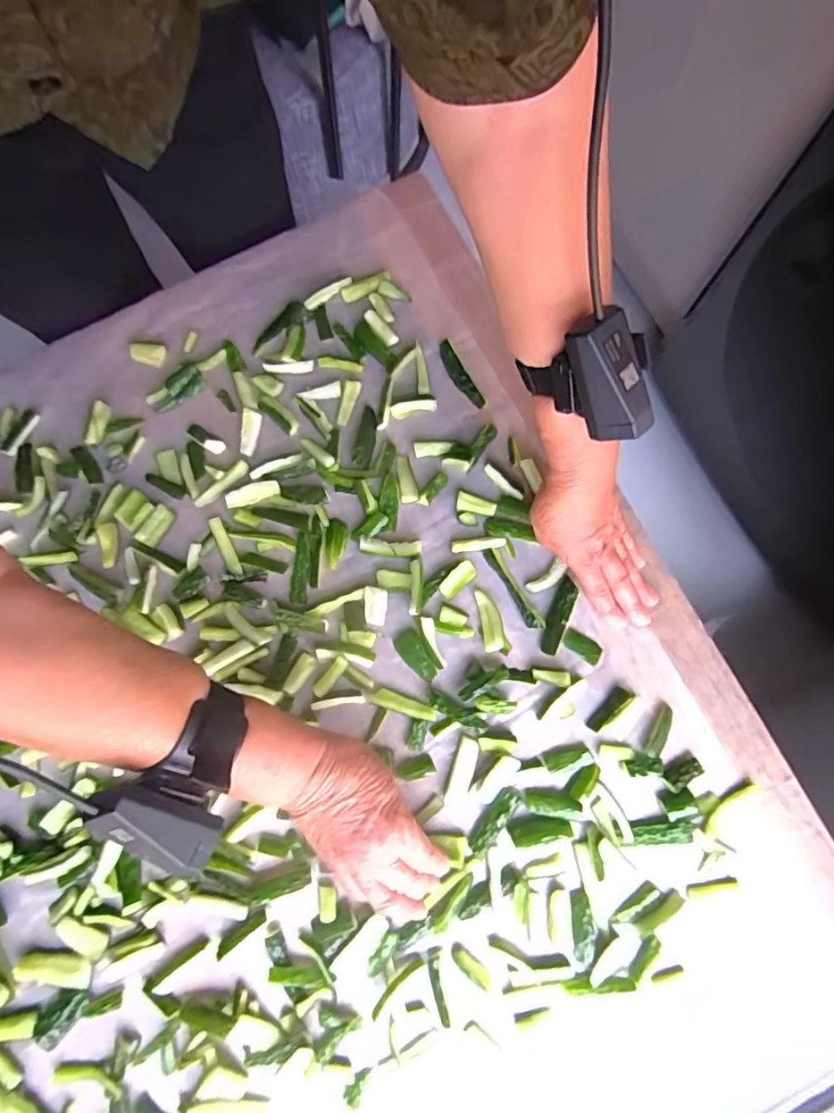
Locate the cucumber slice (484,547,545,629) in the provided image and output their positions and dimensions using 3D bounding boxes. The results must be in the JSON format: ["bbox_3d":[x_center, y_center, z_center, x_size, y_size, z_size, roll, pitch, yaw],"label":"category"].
[{"bbox_3d":[0.083,0.027,0.467,0.013,0.008,0.081,-29,80,-4],"label":"cucumber slice"}]

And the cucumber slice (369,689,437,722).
[{"bbox_3d":[-0.011,0.124,0.452,0.056,0.006,0.013,19,81,5],"label":"cucumber slice"}]

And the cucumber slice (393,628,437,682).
[{"bbox_3d":[-0.002,0.085,0.462,0.023,0.005,0.046,-26,80,-3],"label":"cucumber slice"}]

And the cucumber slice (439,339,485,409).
[{"bbox_3d":[0.040,-0.167,0.501,0.014,0.014,0.070,-31,80,-4],"label":"cucumber slice"}]

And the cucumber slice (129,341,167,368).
[{"bbox_3d":[-0.257,-0.194,0.517,0.031,0.005,0.021,9,80,3],"label":"cucumber slice"}]

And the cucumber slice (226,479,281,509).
[{"bbox_3d":[-0.148,-0.056,0.491,0.048,0.004,0.016,-20,100,-5],"label":"cucumber slice"}]

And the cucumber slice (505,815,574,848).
[{"bbox_3d":[0.097,0.217,0.428,0.048,0.010,0.020,-13,80,-1],"label":"cucumber slice"}]

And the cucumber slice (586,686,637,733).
[{"bbox_3d":[0.160,0.126,0.447,0.045,0.010,0.018,-39,81,-6],"label":"cucumber slice"}]

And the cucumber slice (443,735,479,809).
[{"bbox_3d":[0.037,0.177,0.443,0.017,0.005,0.057,17,81,4],"label":"cucumber slice"}]

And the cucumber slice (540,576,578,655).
[{"bbox_3d":[0.121,0.050,0.462,0.017,0.008,0.067,20,81,5],"label":"cucumber slice"}]

